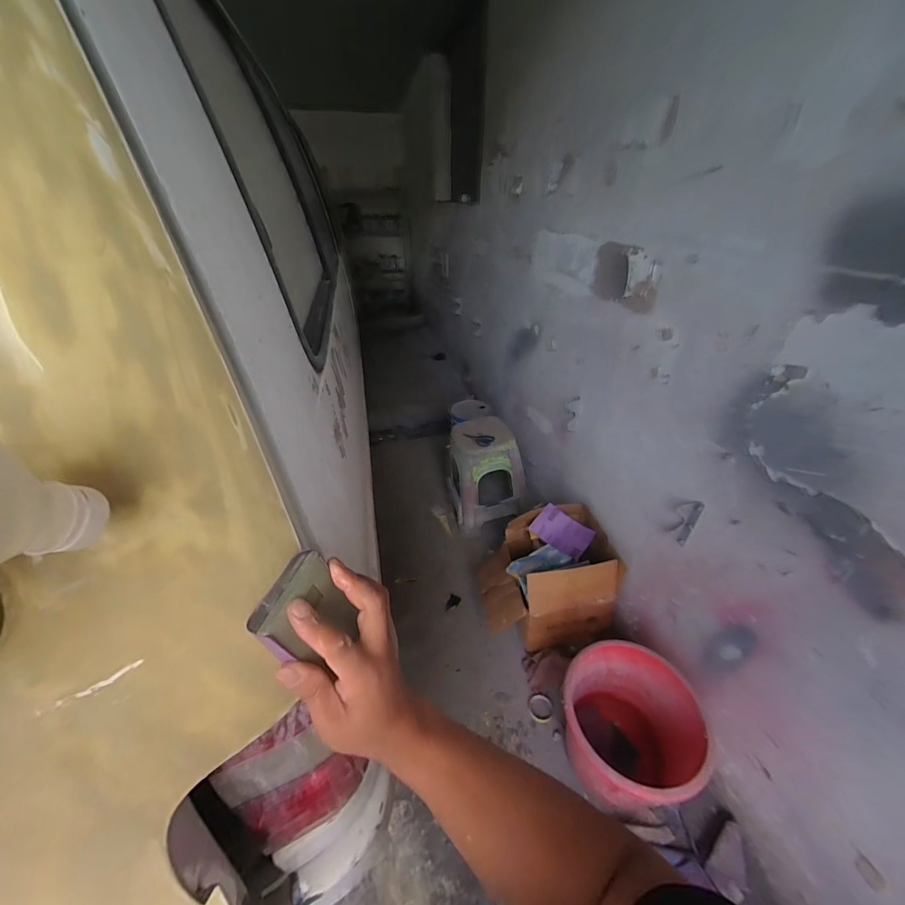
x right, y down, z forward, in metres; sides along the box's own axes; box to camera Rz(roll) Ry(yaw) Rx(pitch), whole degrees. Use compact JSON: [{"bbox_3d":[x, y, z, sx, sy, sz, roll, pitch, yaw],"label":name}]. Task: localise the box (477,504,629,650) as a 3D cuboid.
[{"bbox_3d":[0.348,0.484,1.493,0.452,0.382,0.403,-3,34,-6],"label":"box"}]

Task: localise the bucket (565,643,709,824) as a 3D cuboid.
[{"bbox_3d":[0.495,0.803,1.111,0.380,0.326,0.359,1,34,-1],"label":"bucket"}]

